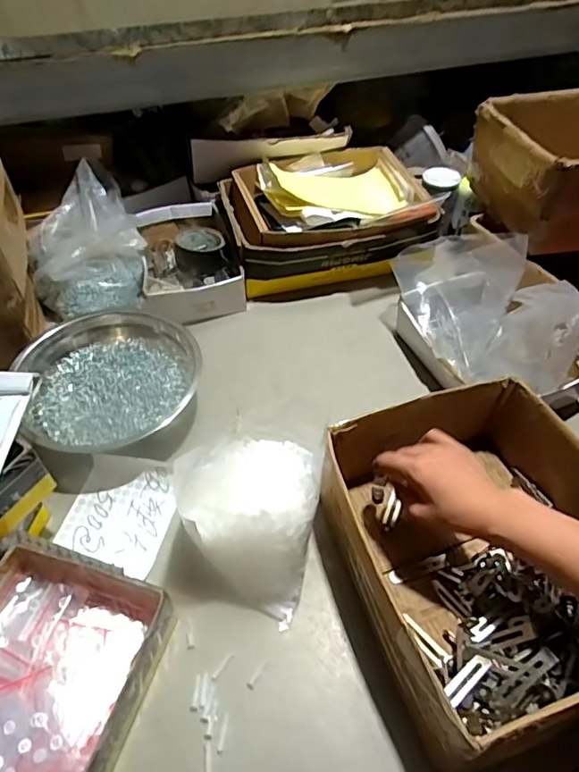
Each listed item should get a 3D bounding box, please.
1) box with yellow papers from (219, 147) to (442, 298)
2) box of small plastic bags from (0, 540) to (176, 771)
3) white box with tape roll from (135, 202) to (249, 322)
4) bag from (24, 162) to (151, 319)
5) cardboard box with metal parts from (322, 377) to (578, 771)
[{"bbox_3d":[0.064,-0.308,0.959,0.345,0.123,0.257,-7,49,-6],"label":"box with yellow papers"},{"bbox_3d":[-0.235,0.291,0.484,0.179,0.077,0.251,12,50,11],"label":"box of small plastic bags"},{"bbox_3d":[-0.176,-0.219,0.926,0.154,0.058,0.257,-13,50,-11],"label":"white box with tape roll"},{"bbox_3d":[-0.335,-0.236,0.875,0.177,0.140,0.207,-11,50,-9],"label":"bag"},{"bbox_3d":[0.197,0.165,0.557,0.262,0.126,0.309,-18,51,-15],"label":"cardboard box with metal parts"}]

